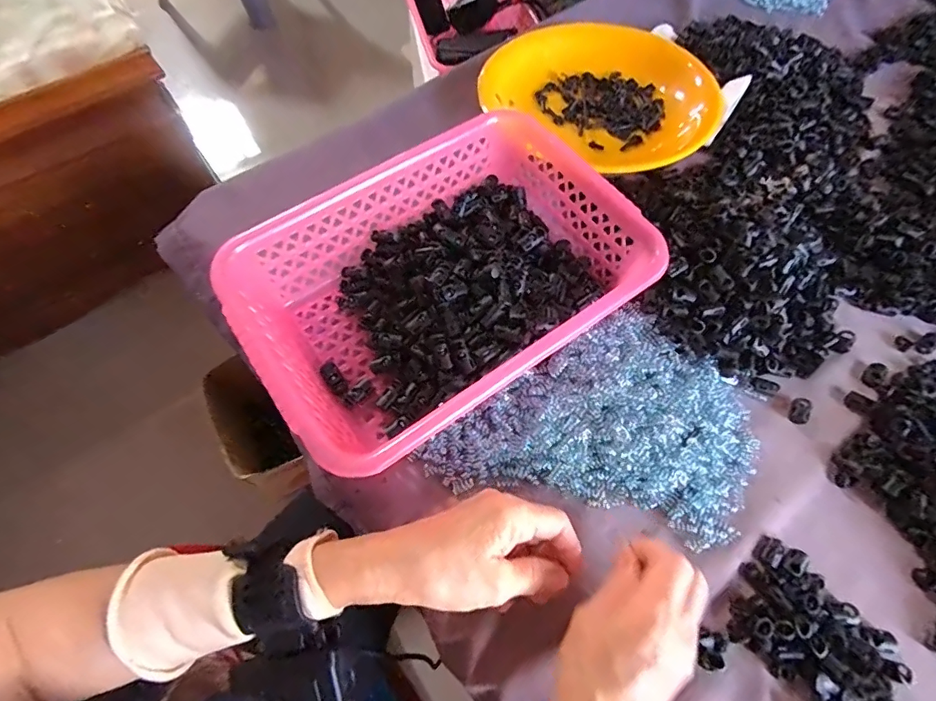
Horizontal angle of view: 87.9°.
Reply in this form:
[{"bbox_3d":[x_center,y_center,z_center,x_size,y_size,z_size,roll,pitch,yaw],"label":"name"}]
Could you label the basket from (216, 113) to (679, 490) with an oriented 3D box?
[{"bbox_3d":[-0.019,-0.057,0.397,0.305,0.064,0.214,-33,70,-15],"label":"basket"}]

